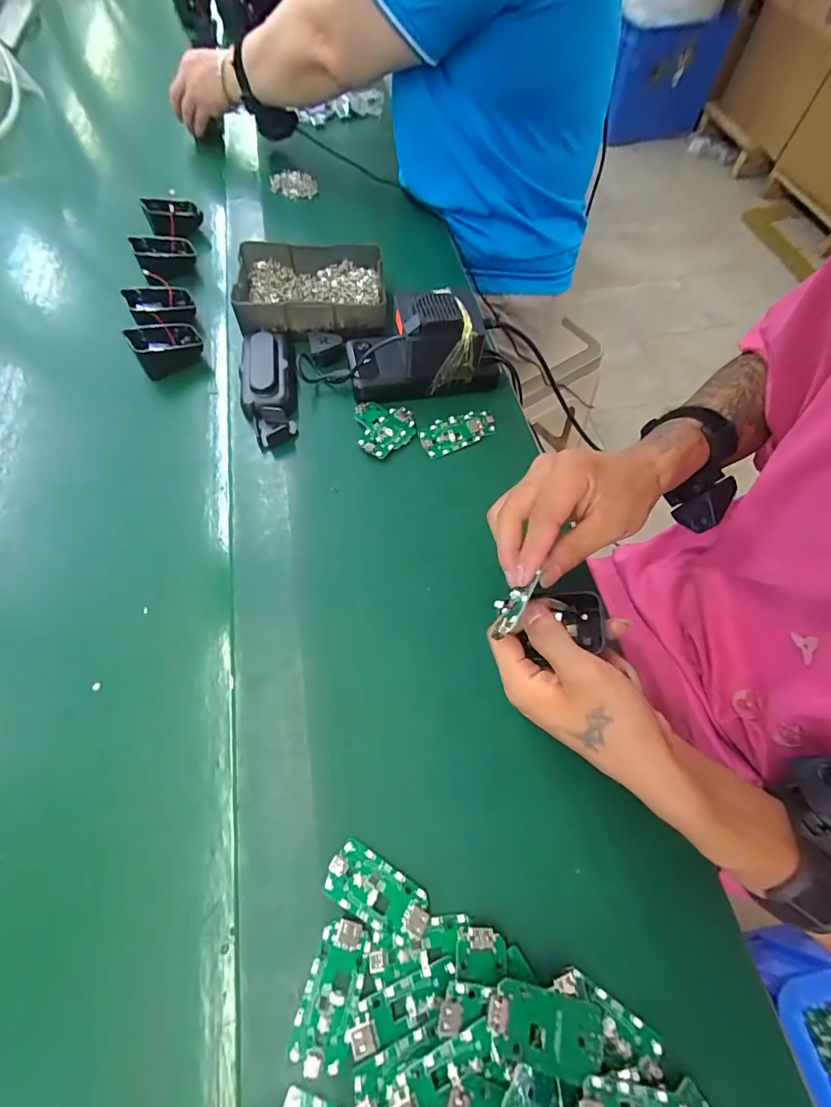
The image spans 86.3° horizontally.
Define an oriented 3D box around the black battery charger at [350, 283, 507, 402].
[{"bbox_3d":[0.009,-0.205,0.433,0.153,0.073,0.064,-1,63,-1],"label":"black battery charger"}]

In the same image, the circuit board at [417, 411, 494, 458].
[{"bbox_3d":[0.043,-0.123,0.440,0.081,0.008,0.036,-23,65,-12],"label":"circuit board"}]

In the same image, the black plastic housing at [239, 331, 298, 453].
[{"bbox_3d":[-0.147,-0.170,0.443,0.051,0.023,0.144,-10,63,-6],"label":"black plastic housing"}]

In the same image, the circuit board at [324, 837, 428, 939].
[{"bbox_3d":[-0.023,0.203,0.266,0.063,0.004,0.031,28,66,13],"label":"circuit board"}]

